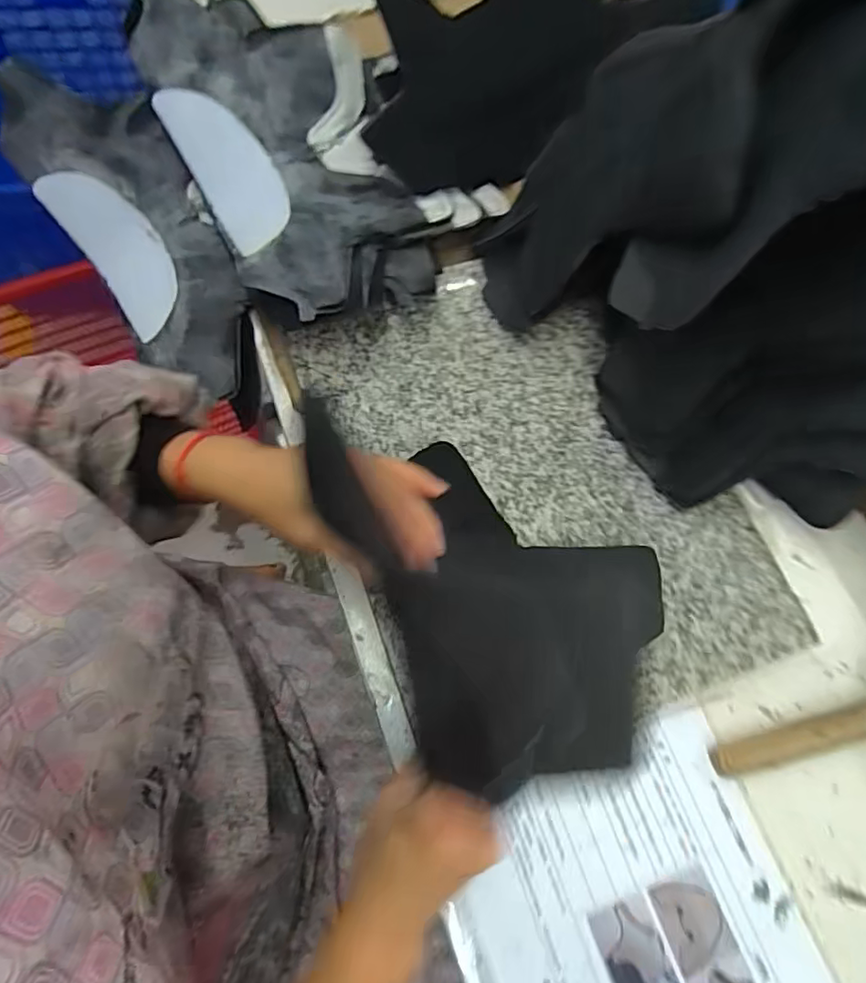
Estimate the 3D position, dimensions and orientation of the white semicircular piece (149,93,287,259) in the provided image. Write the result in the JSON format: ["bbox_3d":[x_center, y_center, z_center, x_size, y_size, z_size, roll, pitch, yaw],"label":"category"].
[{"bbox_3d":[-0.184,-0.294,0.521,0.067,0.010,0.148,-30,96,4],"label":"white semicircular piece"}]

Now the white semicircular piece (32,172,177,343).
[{"bbox_3d":[-0.286,-0.221,0.534,0.066,0.028,0.172,-37,88,-16],"label":"white semicircular piece"}]

